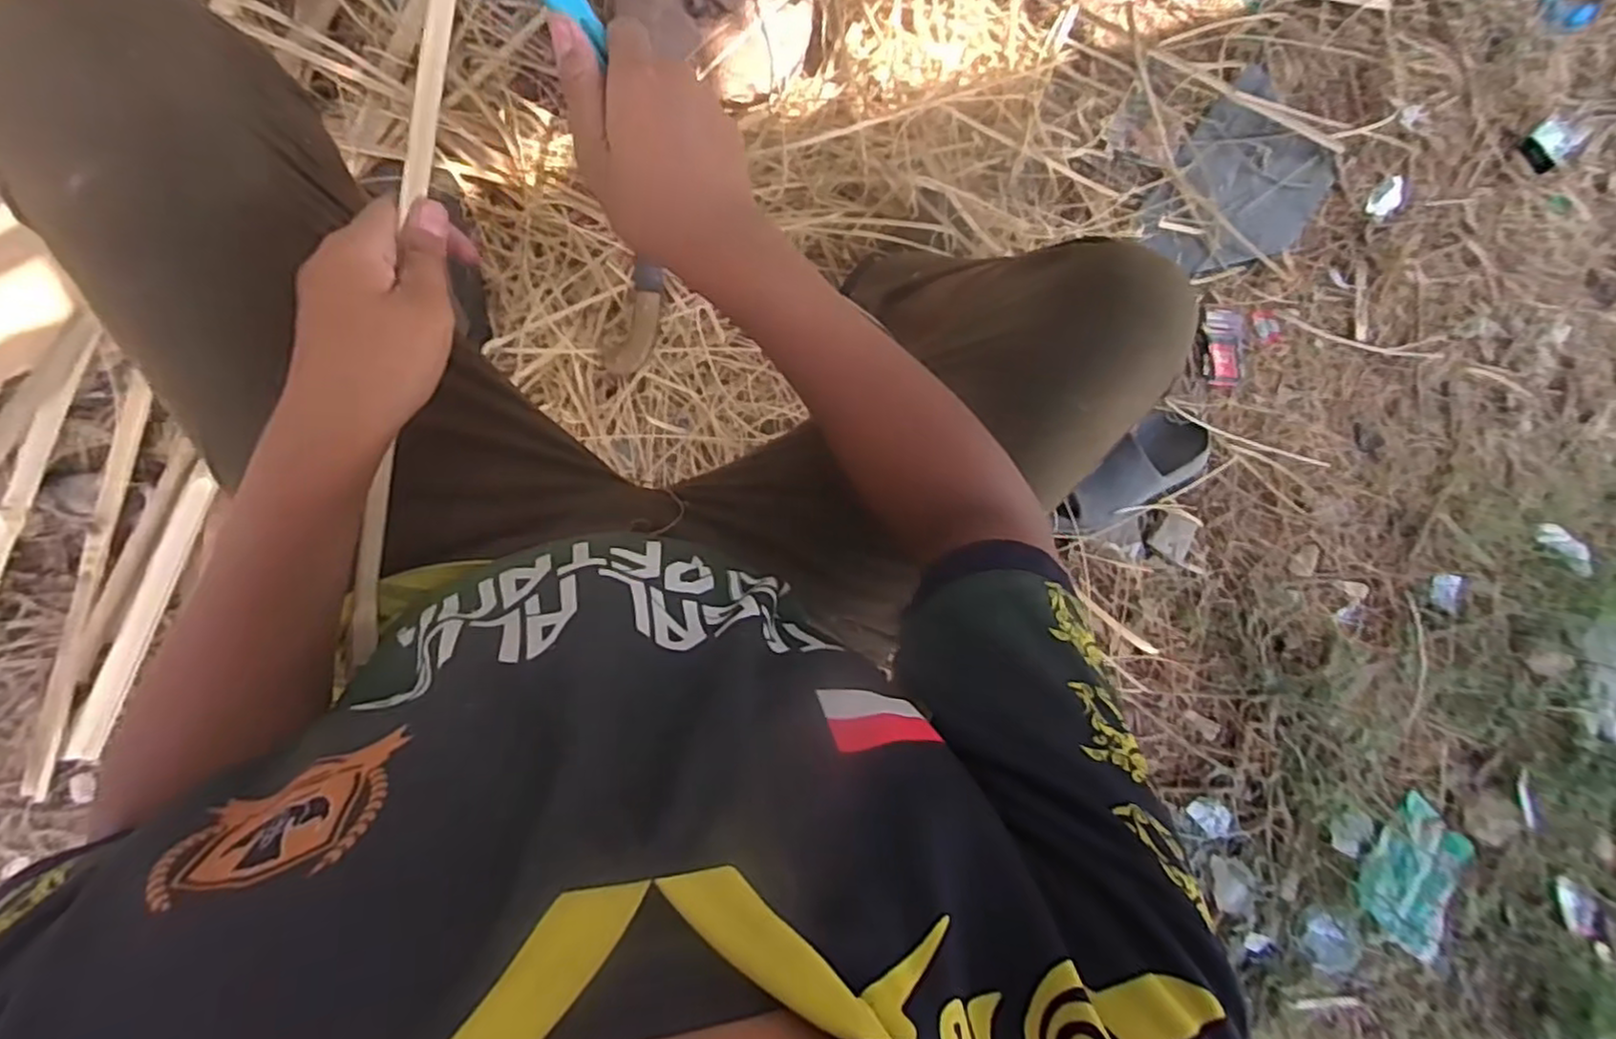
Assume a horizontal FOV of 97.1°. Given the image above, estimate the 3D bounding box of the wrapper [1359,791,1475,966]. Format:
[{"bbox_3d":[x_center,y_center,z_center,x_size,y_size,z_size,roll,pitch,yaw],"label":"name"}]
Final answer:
[{"bbox_3d":[0.757,0.442,0.884,0.126,0.012,0.164,41,77,3],"label":"wrapper"}]

